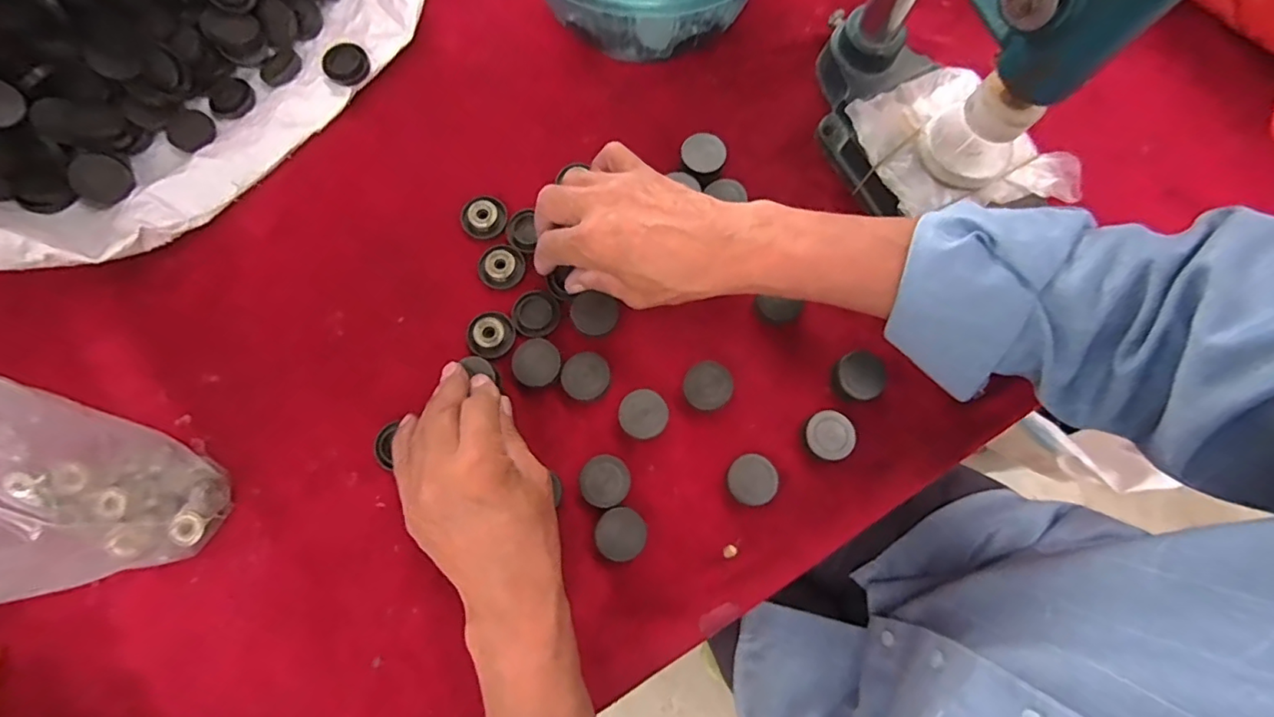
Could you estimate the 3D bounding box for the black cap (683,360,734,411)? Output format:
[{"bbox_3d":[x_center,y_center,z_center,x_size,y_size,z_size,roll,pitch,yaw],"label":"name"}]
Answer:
[{"bbox_3d":[0.048,0.019,0.376,0.031,0.013,0.032,0,78,-1],"label":"black cap"}]

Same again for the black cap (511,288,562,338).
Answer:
[{"bbox_3d":[-0.070,-0.032,0.389,0.032,0.004,0.034,0,78,-1],"label":"black cap"}]

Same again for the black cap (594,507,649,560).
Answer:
[{"bbox_3d":[-0.010,0.112,0.355,0.031,0.016,0.031,0,78,-1],"label":"black cap"}]

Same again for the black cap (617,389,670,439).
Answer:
[{"bbox_3d":[0.005,0.037,0.369,0.032,0.015,0.032,0,78,-1],"label":"black cap"}]

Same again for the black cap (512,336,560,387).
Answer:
[{"bbox_3d":[-0.068,0.003,0.378,0.032,0.009,0.032,0,78,-1],"label":"black cap"}]

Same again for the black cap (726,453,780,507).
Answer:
[{"bbox_3d":[0.076,0.080,0.366,0.032,0.010,0.032,0,78,-1],"label":"black cap"}]

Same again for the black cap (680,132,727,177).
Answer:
[{"bbox_3d":[0.048,-0.148,0.405,0.032,0.012,0.033,0,78,-1],"label":"black cap"}]

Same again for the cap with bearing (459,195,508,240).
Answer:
[{"bbox_3d":[-0.111,-0.103,0.400,0.031,0.010,0.028,-7,78,-3],"label":"cap with bearing"}]

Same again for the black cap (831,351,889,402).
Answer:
[{"bbox_3d":[0.152,0.012,0.376,0.033,0.014,0.031,0,78,-1],"label":"black cap"}]

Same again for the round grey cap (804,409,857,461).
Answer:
[{"bbox_3d":[0.130,0.052,0.373,0.034,0.009,0.032,0,78,-1],"label":"round grey cap"}]

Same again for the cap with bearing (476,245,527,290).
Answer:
[{"bbox_3d":[-0.095,-0.065,0.392,0.029,0.009,0.032,34,79,5],"label":"cap with bearing"}]

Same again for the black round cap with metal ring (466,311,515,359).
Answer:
[{"bbox_3d":[-0.102,-0.017,0.385,0.029,0.009,0.032,34,79,6],"label":"black round cap with metal ring"}]

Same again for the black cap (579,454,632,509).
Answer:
[{"bbox_3d":[-0.020,0.080,0.361,0.032,0.015,0.032,0,78,-1],"label":"black cap"}]

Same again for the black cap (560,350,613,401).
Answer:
[{"bbox_3d":[-0.034,0.012,0.375,0.030,0.008,0.032,0,78,-1],"label":"black cap"}]

